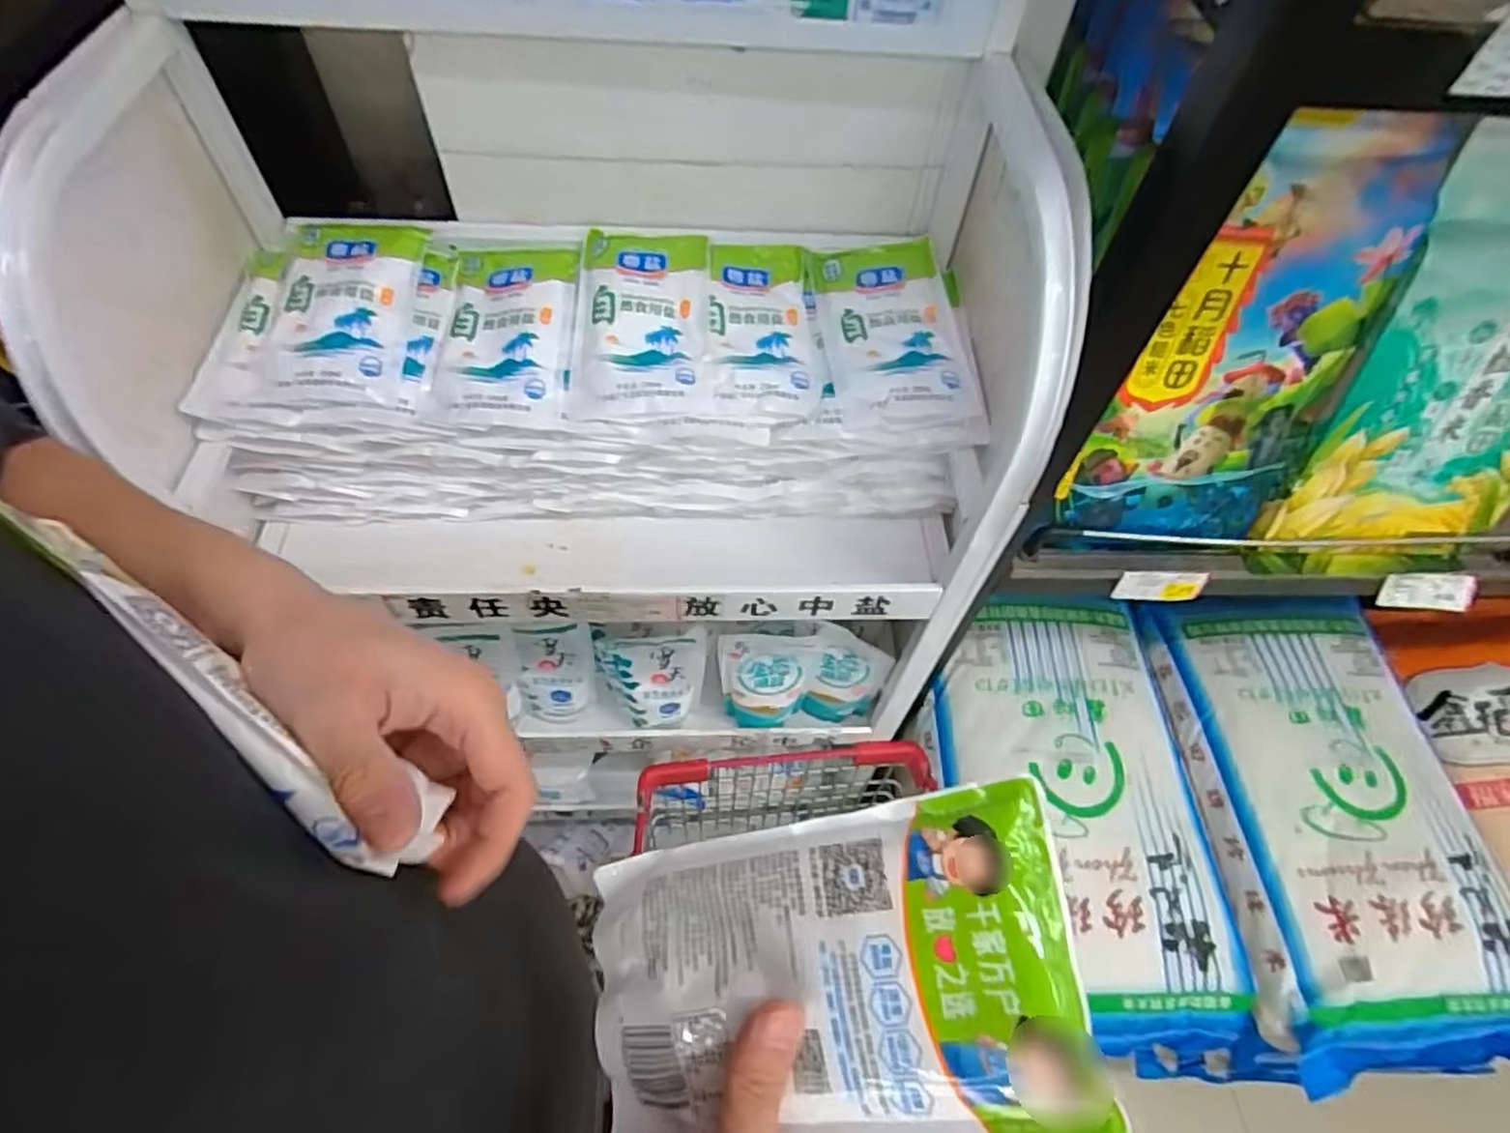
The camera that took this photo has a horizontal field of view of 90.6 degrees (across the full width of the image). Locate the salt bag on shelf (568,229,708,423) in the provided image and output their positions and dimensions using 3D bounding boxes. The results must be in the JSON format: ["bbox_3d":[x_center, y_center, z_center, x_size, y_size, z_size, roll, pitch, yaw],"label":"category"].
[{"bbox_3d":[-0.091,-0.203,0.607,0.100,0.040,0.186,2,58,-2],"label":"salt bag on shelf"}]

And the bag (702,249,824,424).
[{"bbox_3d":[0.003,-0.196,0.613,0.087,0.033,0.172,-3,58,-5],"label":"bag"}]

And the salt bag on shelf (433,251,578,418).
[{"bbox_3d":[-0.197,-0.193,0.599,0.101,0.025,0.172,-2,58,-5],"label":"salt bag on shelf"}]

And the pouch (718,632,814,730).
[{"bbox_3d":[0.009,0.133,0.826,0.096,0.167,0.038,1,58,-3],"label":"pouch"}]

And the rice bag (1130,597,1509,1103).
[{"bbox_3d":[0.772,0.335,1.024,0.372,0.117,0.600,-2,58,-5],"label":"rice bag"}]

